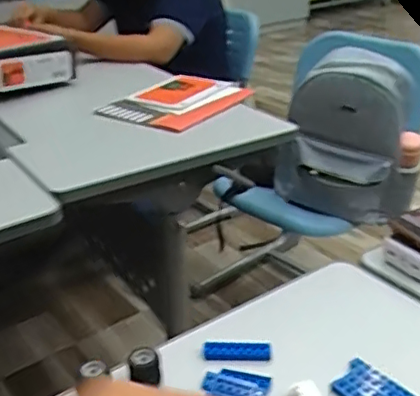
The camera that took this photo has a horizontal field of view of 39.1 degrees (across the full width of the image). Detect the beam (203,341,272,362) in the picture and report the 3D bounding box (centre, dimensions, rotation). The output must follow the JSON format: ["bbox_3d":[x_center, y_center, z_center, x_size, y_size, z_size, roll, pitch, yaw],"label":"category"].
[{"bbox_3d":[0.026,0.145,0.562,0.063,0.012,0.018,0,27,3],"label":"beam"}]

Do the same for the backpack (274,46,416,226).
[{"bbox_3d":[0.303,-0.126,1.308,0.285,0.368,0.126,1,28,5],"label":"backpack"}]

